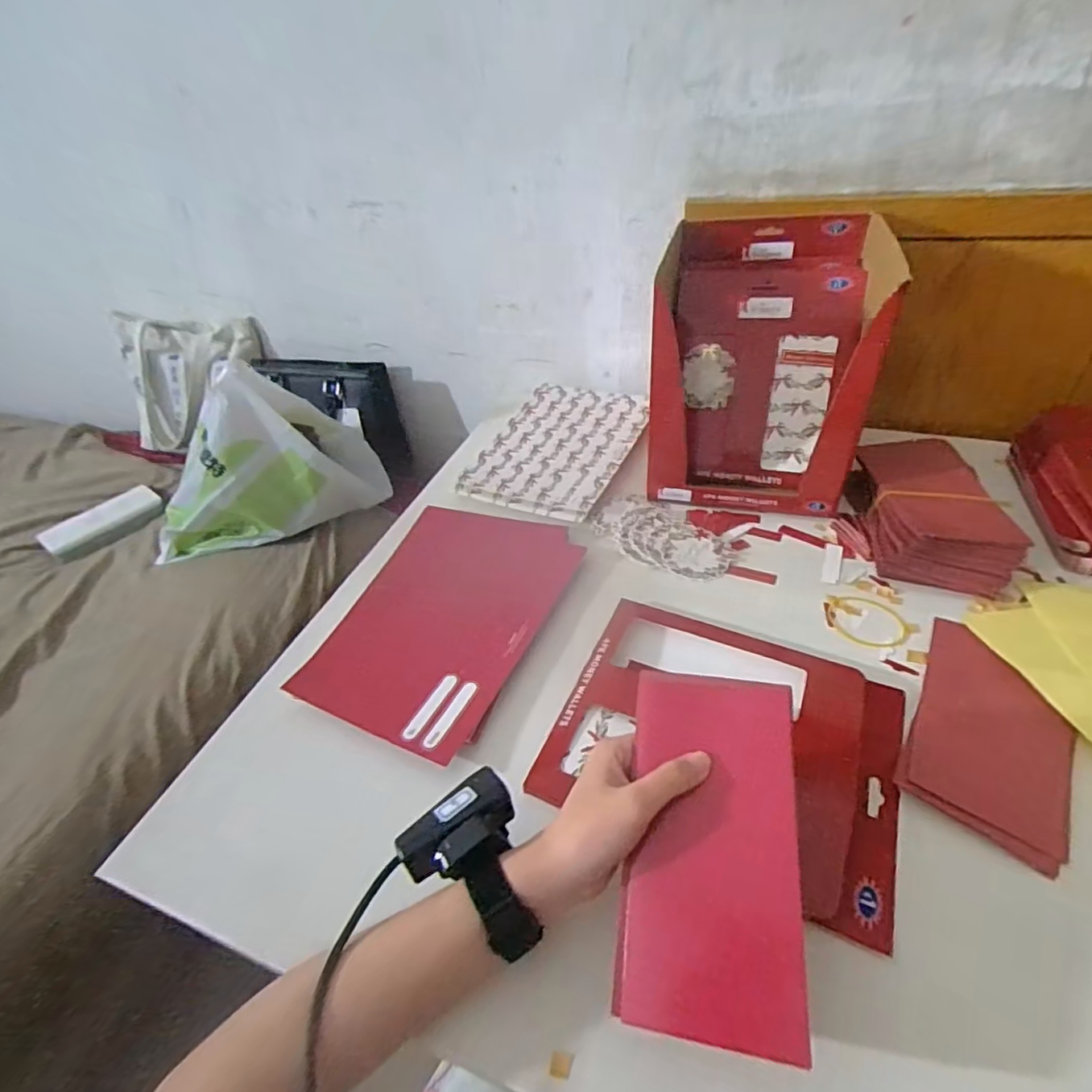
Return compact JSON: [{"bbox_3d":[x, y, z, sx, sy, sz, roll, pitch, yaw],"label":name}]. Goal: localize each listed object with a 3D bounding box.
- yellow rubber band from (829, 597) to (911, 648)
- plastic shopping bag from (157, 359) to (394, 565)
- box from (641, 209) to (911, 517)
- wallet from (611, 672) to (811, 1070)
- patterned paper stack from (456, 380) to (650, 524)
[{"bbox_3d":[0.287,0.067,0.504,0.063,0.004,0.057,12,43,21],"label":"yellow rubber band"},{"bbox_3d":[-0.404,-0.117,0.801,0.325,0.234,0.139,-28,44,-25],"label":"plastic shopping bag"},{"bbox_3d":[0.240,-0.205,0.642,0.205,0.240,0.253,7,41,16],"label":"box"},{"bbox_3d":[0.091,0.160,0.313,0.089,0.007,0.175,0,59,18],"label":"wallet"},{"bbox_3d":[0.023,-0.138,0.748,0.178,0.016,0.283,16,46,21],"label":"patterned paper stack"}]

